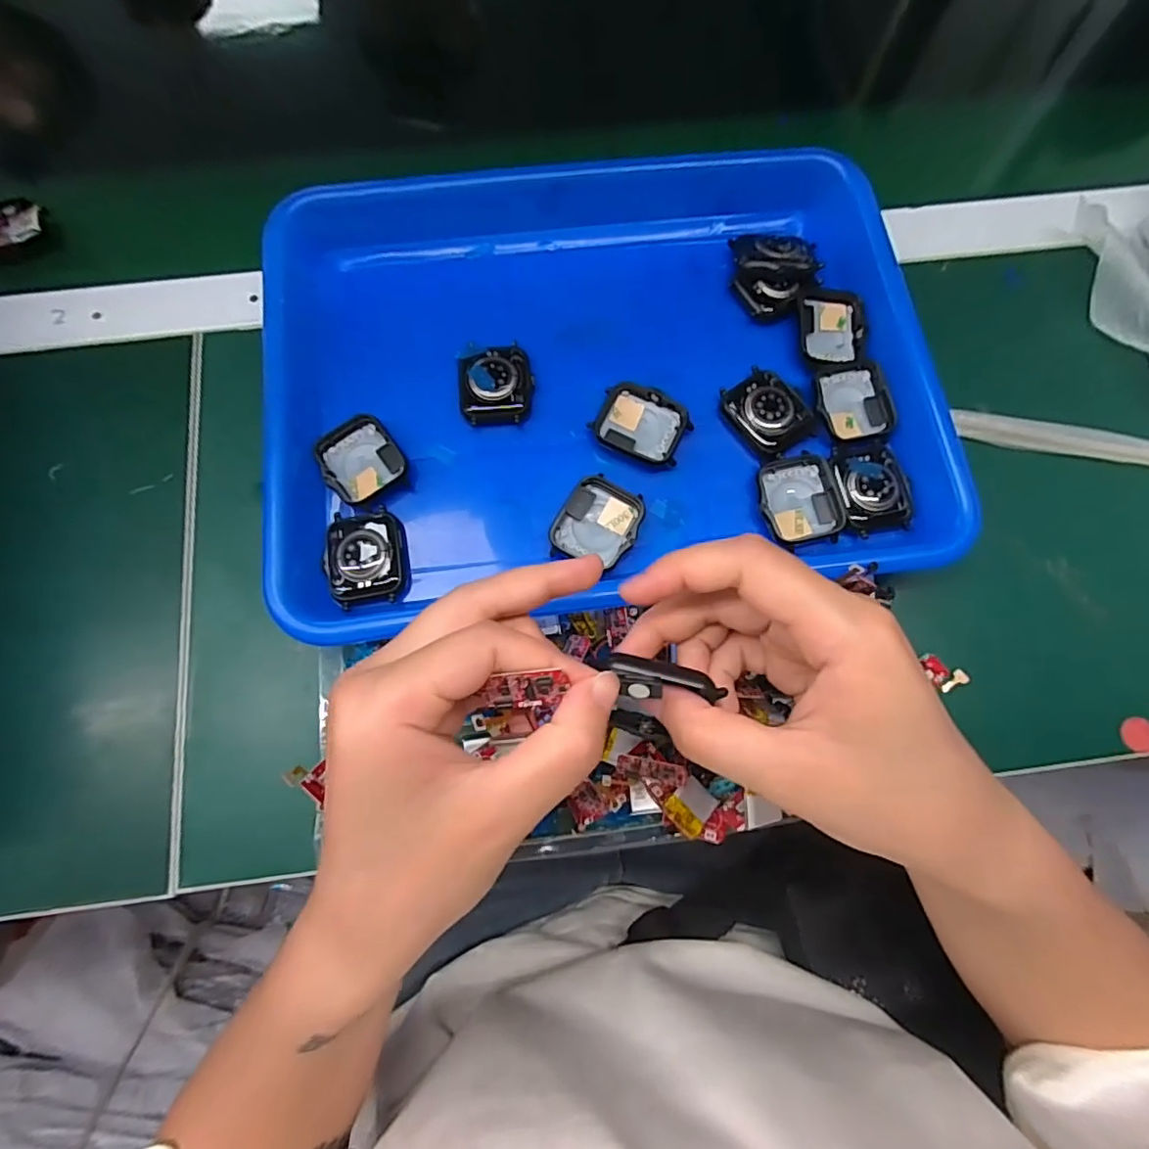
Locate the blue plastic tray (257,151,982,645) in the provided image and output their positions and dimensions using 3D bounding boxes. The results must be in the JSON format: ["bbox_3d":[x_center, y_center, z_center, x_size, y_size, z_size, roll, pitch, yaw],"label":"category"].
[{"bbox_3d":[0.011,-0.119,0.300,0.322,0.039,0.270,-7,74,-2],"label":"blue plastic tray"}]

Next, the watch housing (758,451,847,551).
[{"bbox_3d":[0.110,-0.037,0.283,0.039,0.010,0.045,-10,74,-3],"label":"watch housing"}]

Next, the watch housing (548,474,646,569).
[{"bbox_3d":[0.011,-0.024,0.278,0.037,0.008,0.045,26,76,7],"label":"watch housing"}]

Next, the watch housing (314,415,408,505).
[{"bbox_3d":[-0.105,-0.056,0.283,0.037,0.010,0.038,-40,78,-11],"label":"watch housing"}]

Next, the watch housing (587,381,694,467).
[{"bbox_3d":[0.034,-0.077,0.290,0.045,0.009,0.036,21,75,5],"label":"watch housing"}]

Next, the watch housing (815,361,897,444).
[{"bbox_3d":[0.144,-0.089,0.297,0.039,0.011,0.040,-16,75,-5],"label":"watch housing"}]

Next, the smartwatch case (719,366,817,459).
[{"bbox_3d":[0.099,-0.083,0.292,0.036,0.008,0.044,-34,77,-9],"label":"smartwatch case"}]

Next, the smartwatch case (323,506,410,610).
[{"bbox_3d":[-0.099,-0.009,0.271,0.036,0.009,0.045,-11,75,-3],"label":"smartwatch case"}]

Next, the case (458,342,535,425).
[{"bbox_3d":[-0.040,-0.097,0.293,0.037,0.011,0.039,-4,74,-2],"label":"case"}]

